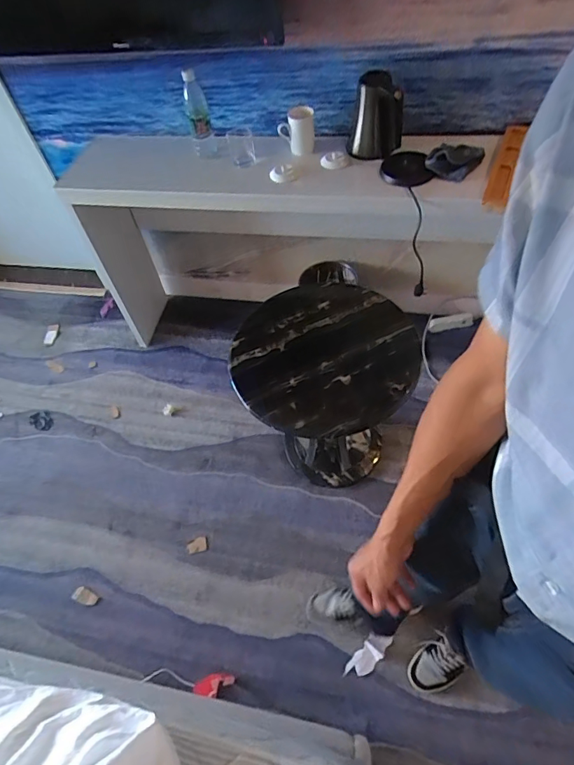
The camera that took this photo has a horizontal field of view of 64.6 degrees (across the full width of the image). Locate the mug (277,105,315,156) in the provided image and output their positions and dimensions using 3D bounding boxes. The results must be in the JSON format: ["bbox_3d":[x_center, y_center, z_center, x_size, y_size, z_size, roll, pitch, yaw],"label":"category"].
[{"bbox_3d":[0.027,-0.699,1.259,0.099,0.112,0.066,-5,55,3],"label":"mug"}]

